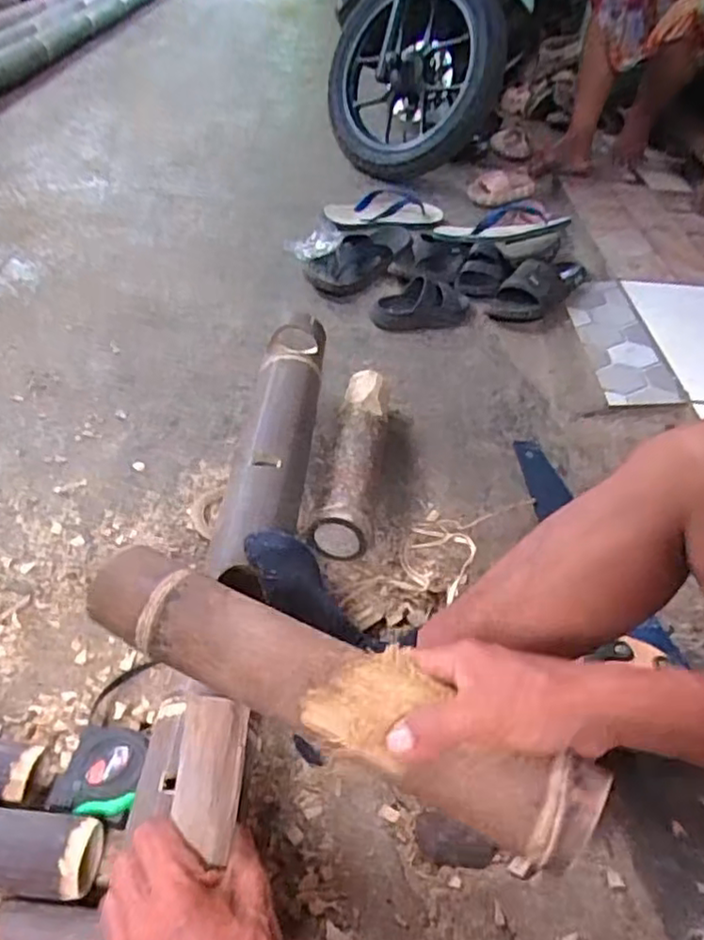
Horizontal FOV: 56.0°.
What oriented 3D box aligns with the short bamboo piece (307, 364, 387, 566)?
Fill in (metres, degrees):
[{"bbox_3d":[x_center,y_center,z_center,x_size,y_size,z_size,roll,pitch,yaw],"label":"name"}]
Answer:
[{"bbox_3d":[0.004,-0.025,0.908,0.076,0.078,0.318,8,42,1],"label":"short bamboo piece"}]

